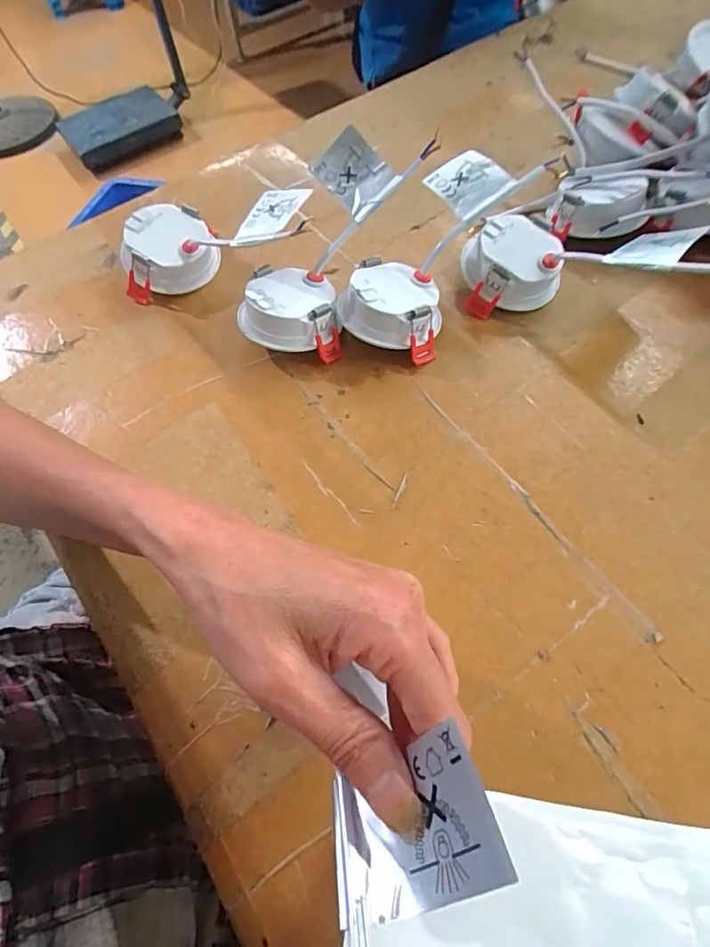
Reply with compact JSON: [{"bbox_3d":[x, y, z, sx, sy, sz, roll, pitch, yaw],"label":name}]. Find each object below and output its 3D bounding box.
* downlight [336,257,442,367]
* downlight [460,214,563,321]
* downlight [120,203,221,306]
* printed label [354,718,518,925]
[{"bbox_3d":[0.025,-0.114,0.341,0.071,0.037,0.064,17,63,13],"label":"downlight"},{"bbox_3d":[0.110,-0.147,0.352,0.067,0.037,0.062,0,61,4],"label":"downlight"},{"bbox_3d":[-0.141,-0.170,0.380,0.073,0.040,0.059,-17,61,-6],"label":"downlight"},{"bbox_3d":[0.019,0.104,0.149,0.053,0.004,0.038,-45,45,28],"label":"printed label"}]

